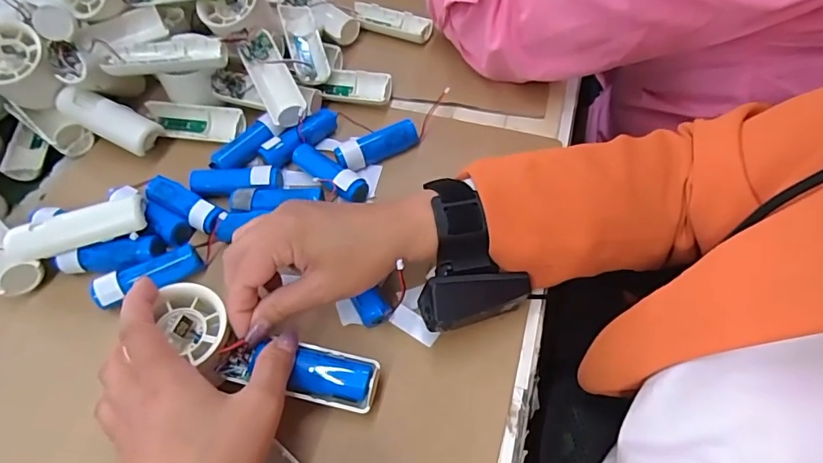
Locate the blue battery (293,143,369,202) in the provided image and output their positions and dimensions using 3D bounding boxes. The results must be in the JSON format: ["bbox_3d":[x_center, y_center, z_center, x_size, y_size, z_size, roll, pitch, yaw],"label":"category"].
[{"bbox_3d":[-0.068,-0.048,0.406,0.074,0.021,0.020,33,63,23],"label":"blue battery"}]

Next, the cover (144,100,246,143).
[{"bbox_3d":[-0.199,-0.099,0.446,0.091,0.019,0.033,8,56,8],"label":"cover"}]

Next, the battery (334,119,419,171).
[{"bbox_3d":[-0.029,-0.072,0.419,0.073,0.023,0.021,-26,58,-14],"label":"battery"}]

